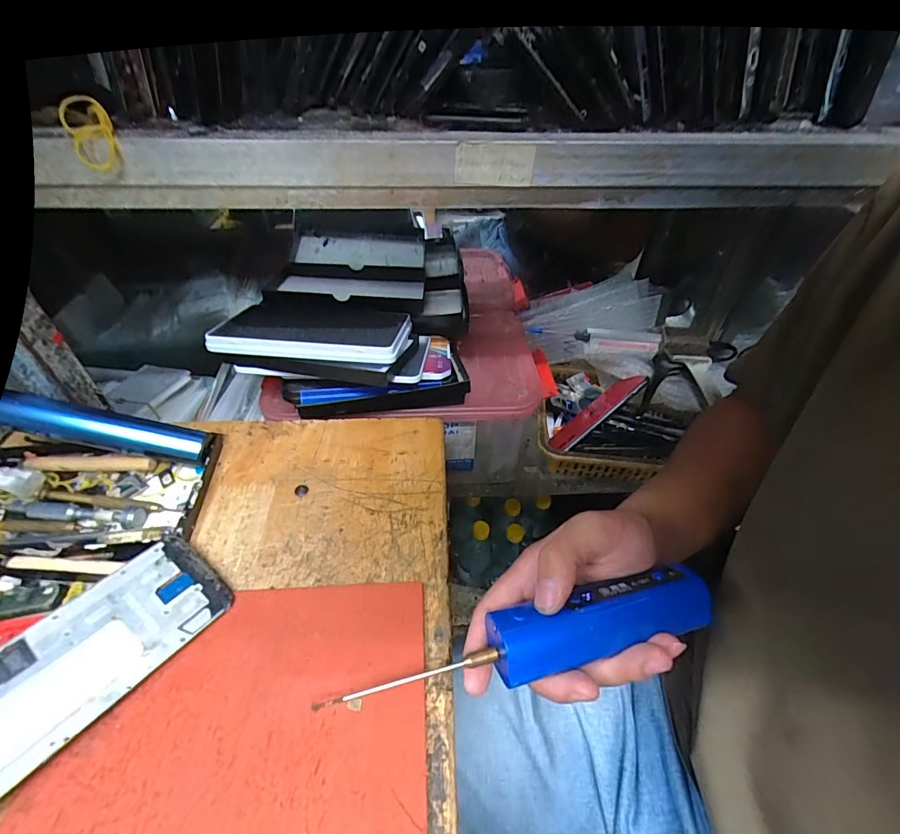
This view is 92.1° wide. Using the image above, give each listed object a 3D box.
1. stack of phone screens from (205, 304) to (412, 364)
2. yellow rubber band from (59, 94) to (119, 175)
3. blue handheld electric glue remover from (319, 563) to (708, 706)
[{"bbox_3d":[-0.137,-0.087,0.444,0.182,0.032,0.094,7,42,0],"label":"stack of phone screens"},{"bbox_3d":[-0.205,-0.161,0.247,0.024,0.036,0.005,5,42,-2],"label":"yellow rubber band"},{"bbox_3d":[0.043,0.130,0.249,0.224,0.038,0.036,-14,45,-7],"label":"blue handheld electric glue remover"}]

